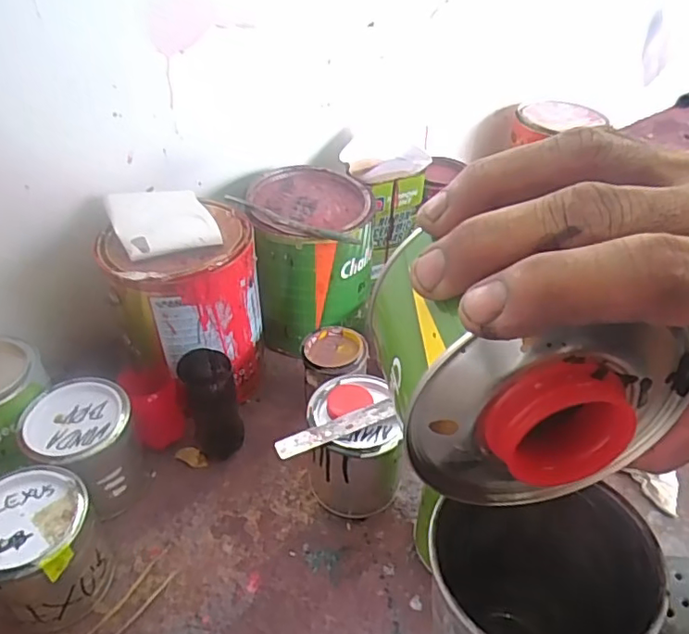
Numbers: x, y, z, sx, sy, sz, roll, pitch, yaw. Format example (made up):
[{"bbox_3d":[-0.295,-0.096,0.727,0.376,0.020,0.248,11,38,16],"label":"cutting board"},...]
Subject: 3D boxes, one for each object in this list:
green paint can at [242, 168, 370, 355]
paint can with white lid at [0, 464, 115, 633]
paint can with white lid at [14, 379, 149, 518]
[{"bbox_3d":[-0.040,-0.074,0.751,0.150,0.179,0.172,-6,44,-7],"label":"green paint can"},{"bbox_3d":[-0.267,0.208,0.510,0.101,0.114,0.111,1,43,-1],"label":"paint can with white lid"},{"bbox_3d":[-0.264,0.136,0.592,0.107,0.108,0.099,32,51,29],"label":"paint can with white lid"}]

